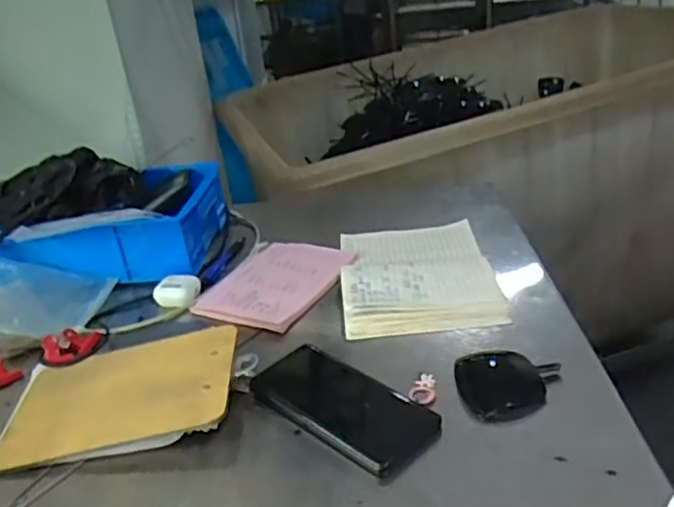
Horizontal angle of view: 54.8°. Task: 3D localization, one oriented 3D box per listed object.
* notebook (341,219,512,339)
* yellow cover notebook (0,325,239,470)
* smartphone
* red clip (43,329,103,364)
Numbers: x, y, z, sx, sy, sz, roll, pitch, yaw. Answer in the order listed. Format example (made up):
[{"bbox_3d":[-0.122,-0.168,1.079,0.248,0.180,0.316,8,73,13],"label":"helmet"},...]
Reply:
[{"bbox_3d":[0.091,0.015,0.763,0.169,0.013,0.237,-6,27,2],"label":"notebook"},{"bbox_3d":[-0.197,0.125,0.600,0.204,0.034,0.137,-7,27,2],"label":"yellow cover notebook"},{"bbox_3d":[0.006,0.129,0.570,0.168,0.017,0.082,18,36,40],"label":"smartphone"},{"bbox_3d":[-0.280,0.099,0.691,0.057,0.022,0.041,-19,29,-21],"label":"red clip"}]

